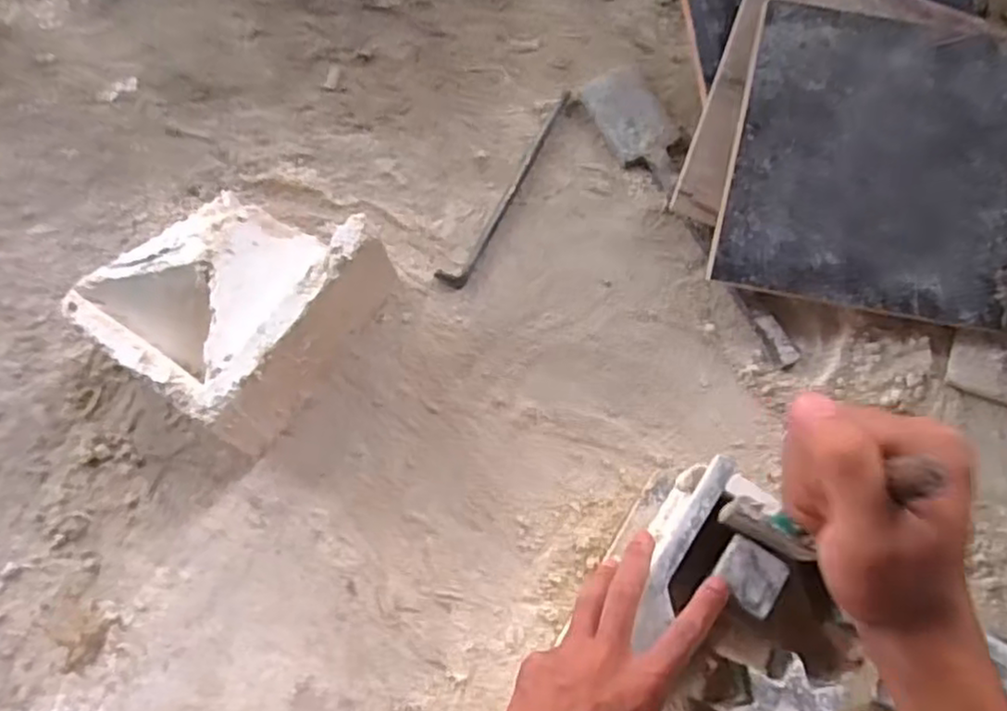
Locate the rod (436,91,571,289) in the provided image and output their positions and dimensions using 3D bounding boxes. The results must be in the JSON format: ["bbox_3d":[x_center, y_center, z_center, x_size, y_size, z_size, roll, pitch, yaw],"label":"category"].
[{"bbox_3d":[0.007,-0.157,0.653,0.025,0.005,0.223,29,74,10],"label":"rod"}]

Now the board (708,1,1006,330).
[{"bbox_3d":[0.316,-0.160,0.589,0.236,0.009,0.233,11,92,3],"label":"board"}]

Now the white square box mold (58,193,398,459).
[{"bbox_3d":[-0.219,-0.049,0.585,0.175,0.100,0.188,32,75,10],"label":"white square box mold"}]

